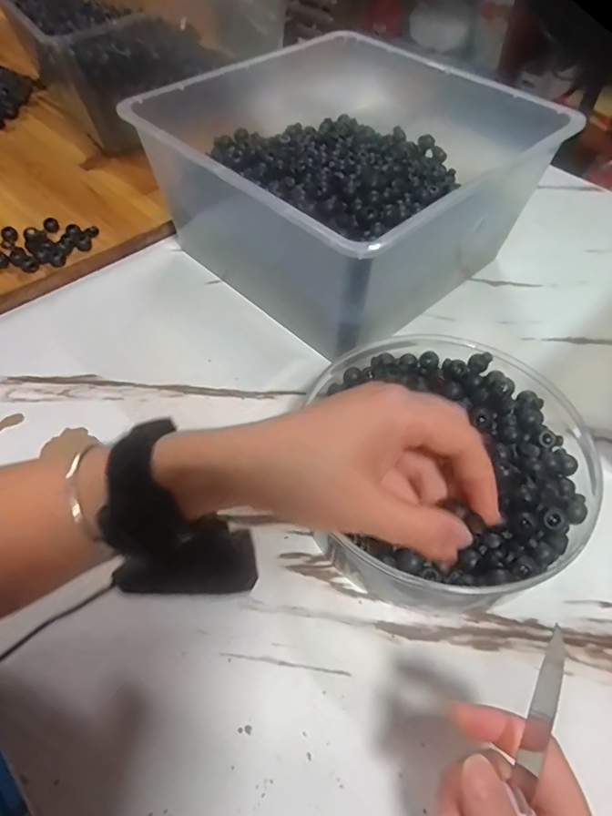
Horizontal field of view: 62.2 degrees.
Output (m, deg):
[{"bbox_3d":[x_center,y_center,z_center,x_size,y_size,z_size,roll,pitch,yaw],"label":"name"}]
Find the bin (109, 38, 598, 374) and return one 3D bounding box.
[{"bbox_3d":[0.017,-0.224,0.504,0.275,0.136,0.332,-36,62,-26],"label":"bin"}]

